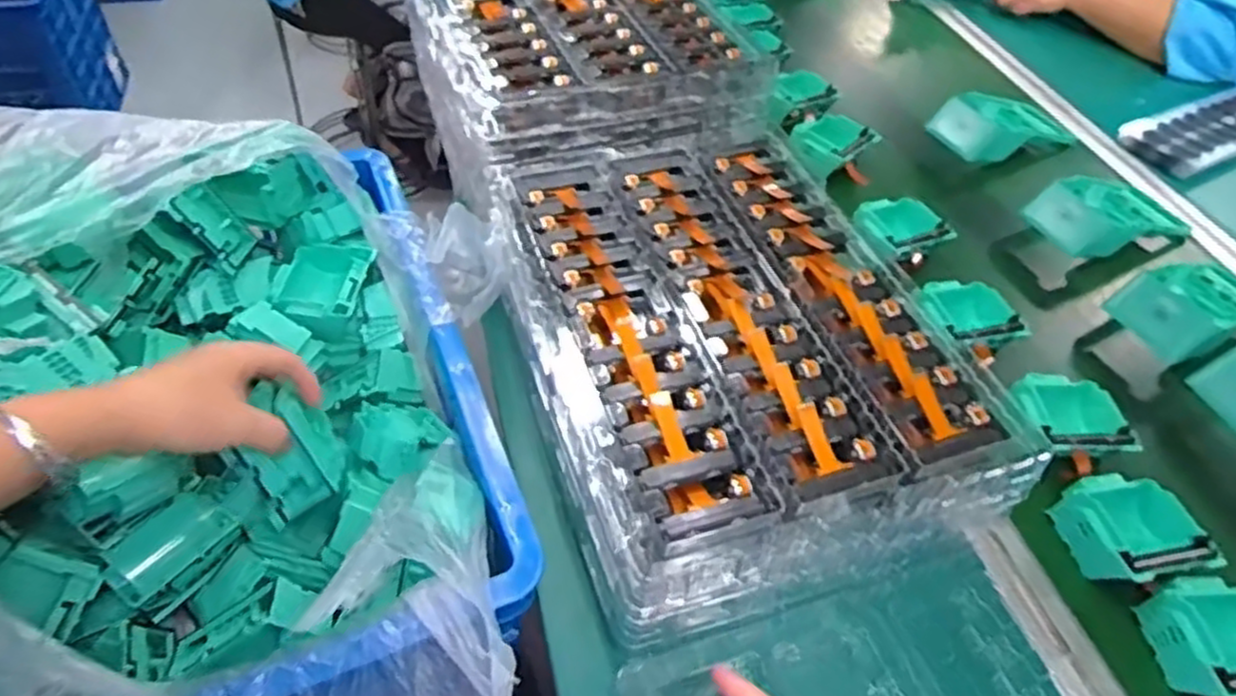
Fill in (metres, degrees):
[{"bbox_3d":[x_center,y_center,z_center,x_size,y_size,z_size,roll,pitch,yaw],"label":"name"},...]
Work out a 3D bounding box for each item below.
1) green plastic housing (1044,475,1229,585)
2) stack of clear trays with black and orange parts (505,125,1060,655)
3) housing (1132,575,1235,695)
[{"bbox_3d":[0.358,0.131,0.533,0.076,0.047,0.078,-8,50,-11],"label":"green plastic housing"},{"bbox_3d":[0.067,-0.008,0.574,0.278,0.100,0.391,-14,52,-16],"label":"stack of clear trays with black and orange parts"},{"bbox_3d":[0.390,0.194,0.483,0.078,0.044,0.084,-3,49,-7],"label":"housing"}]

